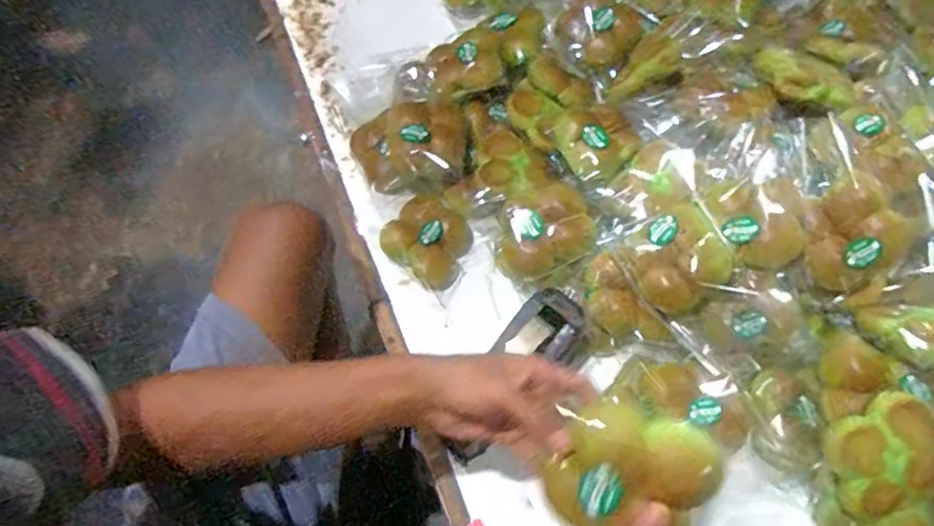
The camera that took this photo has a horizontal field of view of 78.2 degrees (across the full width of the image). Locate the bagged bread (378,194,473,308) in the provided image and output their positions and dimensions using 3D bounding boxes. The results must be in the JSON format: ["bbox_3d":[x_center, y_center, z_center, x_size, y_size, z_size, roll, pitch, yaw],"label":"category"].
[{"bbox_3d":[-0.047,-0.028,0.782,0.126,0.050,0.108,37,70,15],"label":"bagged bread"}]

